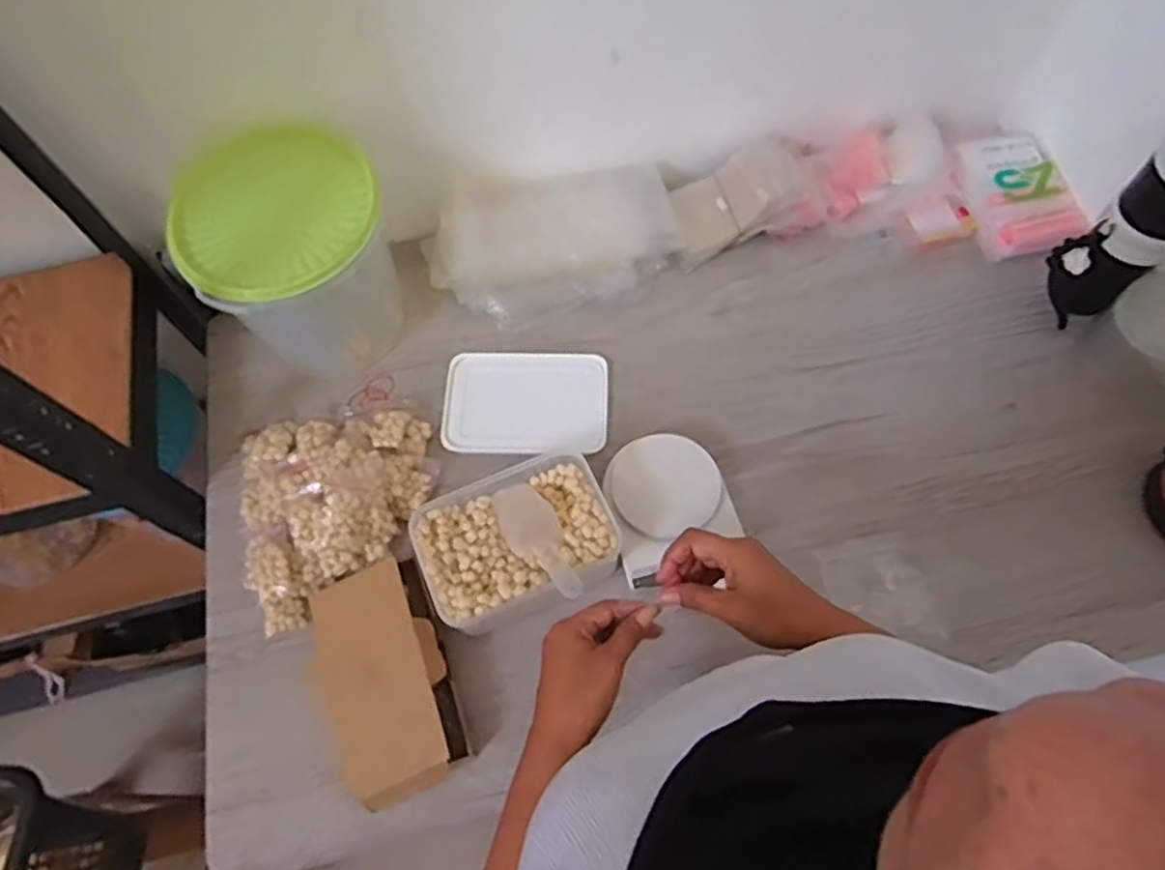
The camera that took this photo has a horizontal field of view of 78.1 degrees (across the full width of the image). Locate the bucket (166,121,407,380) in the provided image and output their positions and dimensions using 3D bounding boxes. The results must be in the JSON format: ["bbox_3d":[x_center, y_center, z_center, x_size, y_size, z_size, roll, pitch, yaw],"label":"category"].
[{"bbox_3d":[-0.320,-0.200,0.811,0.198,0.204,0.214,0,66,1],"label":"bucket"}]

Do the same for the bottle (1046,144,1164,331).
[{"bbox_3d":[0.587,-0.216,0.761,0.086,0.235,0.080,-30,69,-11],"label":"bottle"}]

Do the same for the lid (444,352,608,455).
[{"bbox_3d":[-0.067,-0.039,0.848,0.189,0.015,0.125,2,66,2],"label":"lid"}]

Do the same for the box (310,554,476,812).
[{"bbox_3d":[-0.193,0.229,0.695,0.120,0.038,0.221,-21,68,-8],"label":"box"}]

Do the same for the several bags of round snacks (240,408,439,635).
[{"bbox_3d":[-0.264,0.067,0.762,0.213,0.064,0.233,-14,67,-5],"label":"several bags of round snacks"}]

